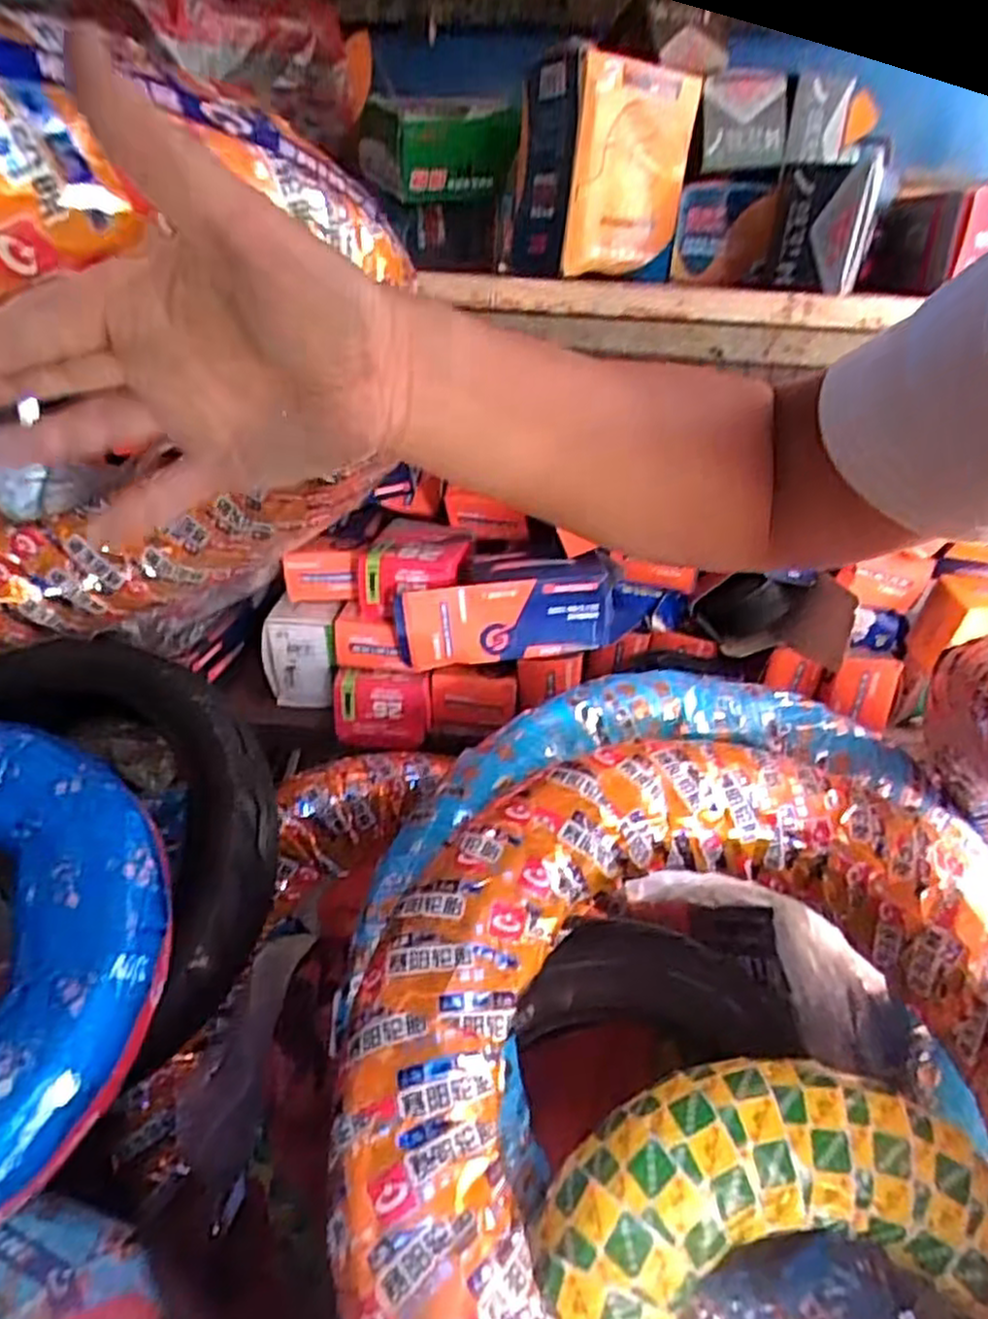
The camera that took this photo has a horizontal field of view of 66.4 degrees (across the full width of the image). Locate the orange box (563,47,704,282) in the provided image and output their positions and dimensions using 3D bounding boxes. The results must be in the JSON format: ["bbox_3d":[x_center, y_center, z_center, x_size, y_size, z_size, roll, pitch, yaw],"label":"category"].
[{"bbox_3d":[0.089,-0.318,0.495,0.087,0.116,0.025,-20,36,-35],"label":"orange box"}]

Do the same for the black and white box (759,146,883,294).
[{"bbox_3d":[0.198,-0.261,0.458,0.056,0.066,0.018,11,30,16],"label":"black and white box"}]

